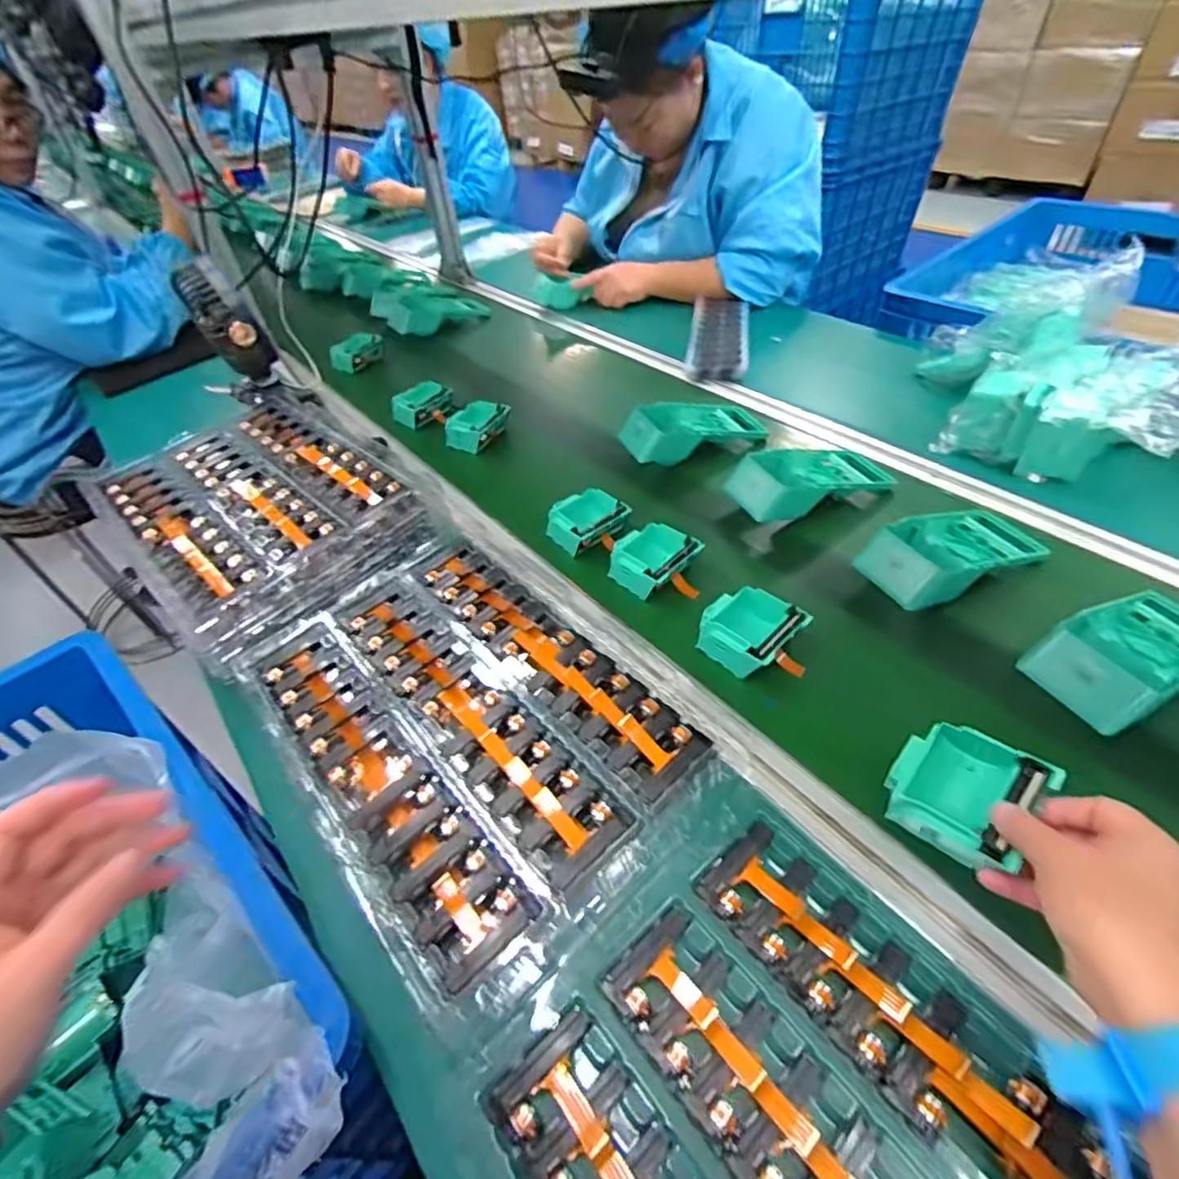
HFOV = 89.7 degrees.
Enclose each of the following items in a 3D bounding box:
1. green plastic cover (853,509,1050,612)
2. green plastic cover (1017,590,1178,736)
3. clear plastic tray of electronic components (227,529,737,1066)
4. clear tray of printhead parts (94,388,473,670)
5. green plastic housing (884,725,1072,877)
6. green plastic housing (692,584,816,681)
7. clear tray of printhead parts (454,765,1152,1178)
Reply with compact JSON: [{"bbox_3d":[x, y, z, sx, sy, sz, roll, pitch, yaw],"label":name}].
[{"bbox_3d":[0.360,-0.044,0.584,0.198,0.049,0.090,-22,48,-14],"label":"green plastic cover"},{"bbox_3d":[0.460,0.047,0.494,0.195,0.042,0.089,-23,48,-15],"label":"green plastic cover"},{"bbox_3d":[-0.112,0.099,0.484,0.247,0.027,0.385,-36,52,-25],"label":"clear plastic tray of electronic components"},{"bbox_3d":[-0.379,-0.107,0.674,0.402,0.044,0.280,33,56,31],"label":"clear tray of printhead parts"},{"bbox_3d":[0.246,0.137,0.392,0.075,0.046,0.077,31,77,40],"label":"green plastic housing"},{"bbox_3d":[0.141,0.042,0.539,0.084,0.046,0.077,-37,53,-26],"label":"green plastic housing"},{"bbox_3d":[0.121,0.293,0.287,0.267,0.022,0.344,-31,51,-24],"label":"clear tray of printhead parts"}]

